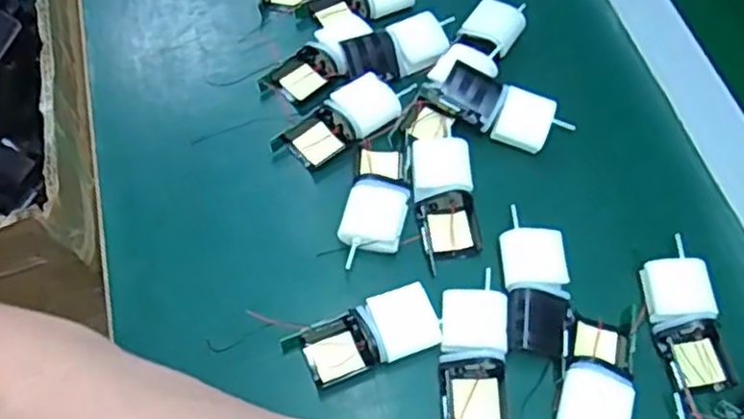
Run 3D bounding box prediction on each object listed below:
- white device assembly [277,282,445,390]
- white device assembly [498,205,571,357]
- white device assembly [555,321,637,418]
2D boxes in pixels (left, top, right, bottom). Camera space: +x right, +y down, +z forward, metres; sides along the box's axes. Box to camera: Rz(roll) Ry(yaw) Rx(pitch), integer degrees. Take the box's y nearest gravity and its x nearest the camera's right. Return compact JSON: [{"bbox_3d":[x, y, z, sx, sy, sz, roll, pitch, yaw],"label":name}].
[{"bbox_3d":[-0.004,0.073,0.406,0.084,0.014,0.036,-20,63,-12],"label":"white device assembly"},{"bbox_3d":[0.097,0.044,0.422,0.038,0.019,0.085,1,61,-1],"label":"white device assembly"},{"bbox_3d":[0.124,0.099,0.394,0.038,0.015,0.082,12,61,5],"label":"white device assembly"}]

